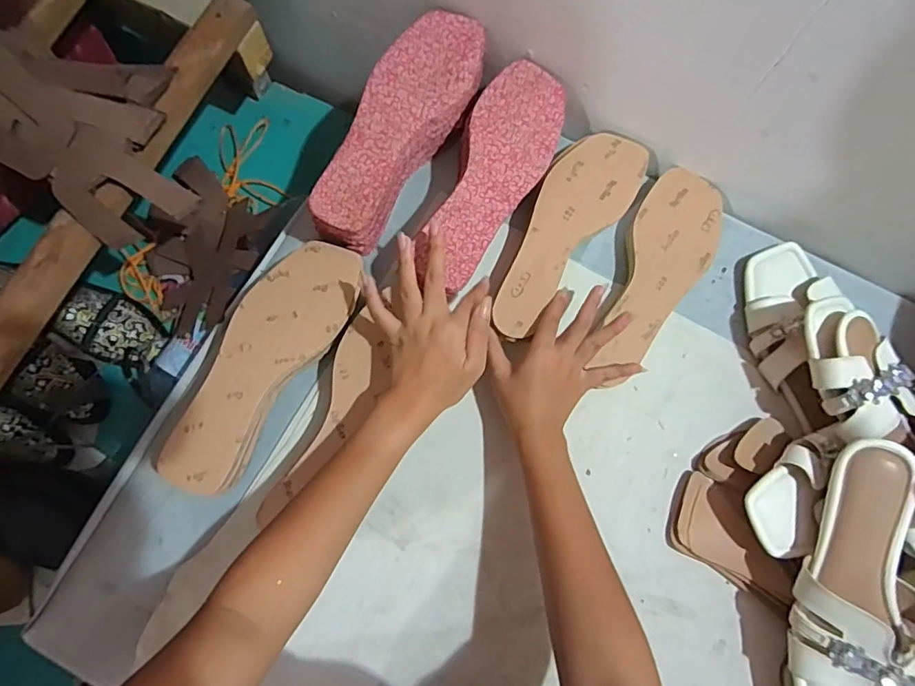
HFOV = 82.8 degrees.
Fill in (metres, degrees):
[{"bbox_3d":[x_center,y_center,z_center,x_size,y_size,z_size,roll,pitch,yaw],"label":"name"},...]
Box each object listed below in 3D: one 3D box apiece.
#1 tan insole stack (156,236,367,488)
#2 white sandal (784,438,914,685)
[{"bbox_3d":[-0.178,0.019,0.483,0.088,0.057,0.254,32,79,6],"label":"tan insole stack"},{"bbox_3d":[0.334,0.206,0.417,0.098,0.054,0.243,14,78,3],"label":"white sandal"}]

